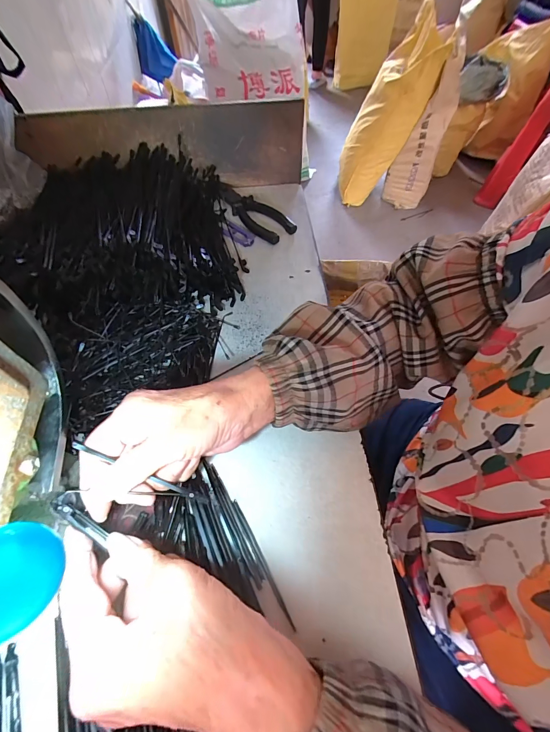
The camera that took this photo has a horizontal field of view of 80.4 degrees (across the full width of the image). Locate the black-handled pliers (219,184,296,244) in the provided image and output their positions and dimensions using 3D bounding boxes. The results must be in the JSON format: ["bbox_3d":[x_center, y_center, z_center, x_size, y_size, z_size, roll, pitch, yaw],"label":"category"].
[{"bbox_3d":[-0.035,-0.234,0.486,0.058,0.015,0.155,-35,64,-18],"label":"black-handled pliers"}]

